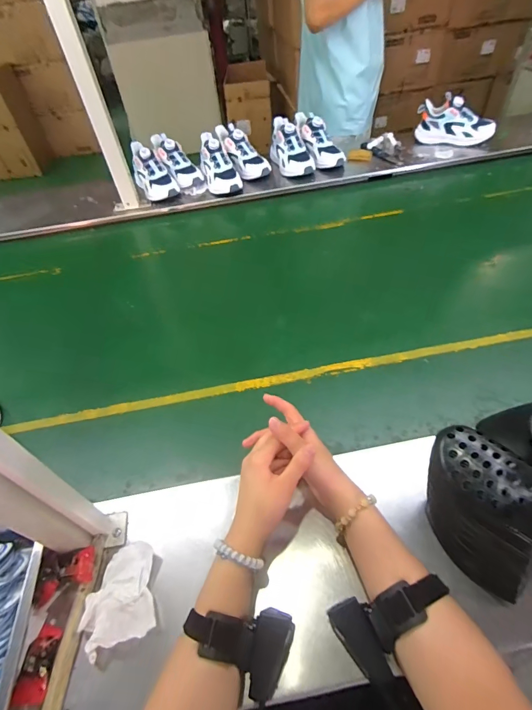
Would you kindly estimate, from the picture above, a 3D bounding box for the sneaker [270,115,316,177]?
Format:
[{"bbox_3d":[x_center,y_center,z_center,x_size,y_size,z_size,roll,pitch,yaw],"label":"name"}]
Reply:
[{"bbox_3d":[0.074,-0.610,1.102,0.093,0.104,0.176,-16,50,-9],"label":"sneaker"}]

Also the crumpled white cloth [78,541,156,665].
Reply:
[{"bbox_3d":[-0.168,0.270,0.424,0.076,0.020,0.101,-12,49,-5],"label":"crumpled white cloth"}]

